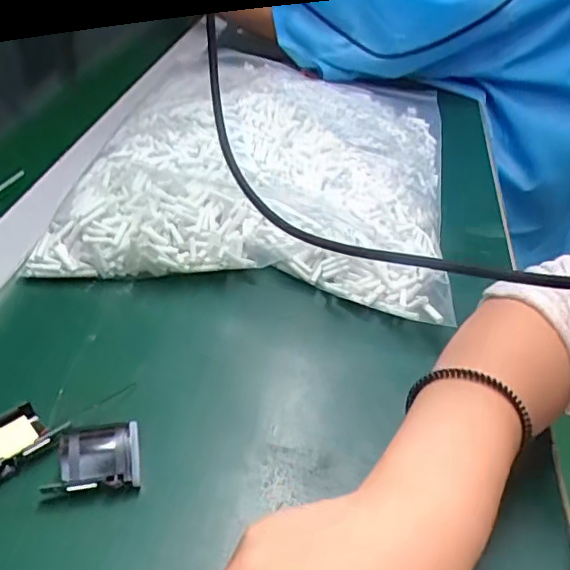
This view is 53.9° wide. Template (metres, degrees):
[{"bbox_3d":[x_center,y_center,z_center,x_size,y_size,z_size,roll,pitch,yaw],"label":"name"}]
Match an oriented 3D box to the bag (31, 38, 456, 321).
[{"bbox_3d":[0.003,-0.146,0.583,0.324,0.063,0.453,9,41,5],"label":"bag"}]

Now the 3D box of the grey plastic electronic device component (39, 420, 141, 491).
[{"bbox_3d":[-0.104,0.096,0.311,0.046,0.023,0.033,-3,40,-9],"label":"grey plastic electronic device component"}]

